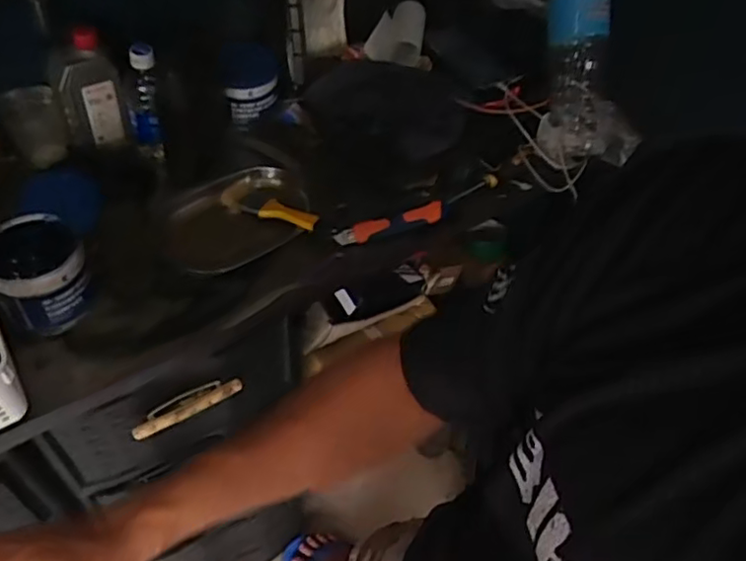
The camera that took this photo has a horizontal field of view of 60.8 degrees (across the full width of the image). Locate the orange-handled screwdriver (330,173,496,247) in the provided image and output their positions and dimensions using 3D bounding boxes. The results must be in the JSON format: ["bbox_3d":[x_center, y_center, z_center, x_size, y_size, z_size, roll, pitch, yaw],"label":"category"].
[{"bbox_3d":[0.070,-0.092,0.871,0.260,0.022,0.043,-23,57,-23],"label":"orange-handled screwdriver"}]

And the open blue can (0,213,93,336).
[{"bbox_3d":[-0.370,-0.008,0.713,0.102,0.080,0.110,-16,54,-19],"label":"open blue can"}]

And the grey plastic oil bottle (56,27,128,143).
[{"bbox_3d":[-0.374,-0.250,0.842,0.081,0.146,0.047,-14,54,-17],"label":"grey plastic oil bottle"}]

